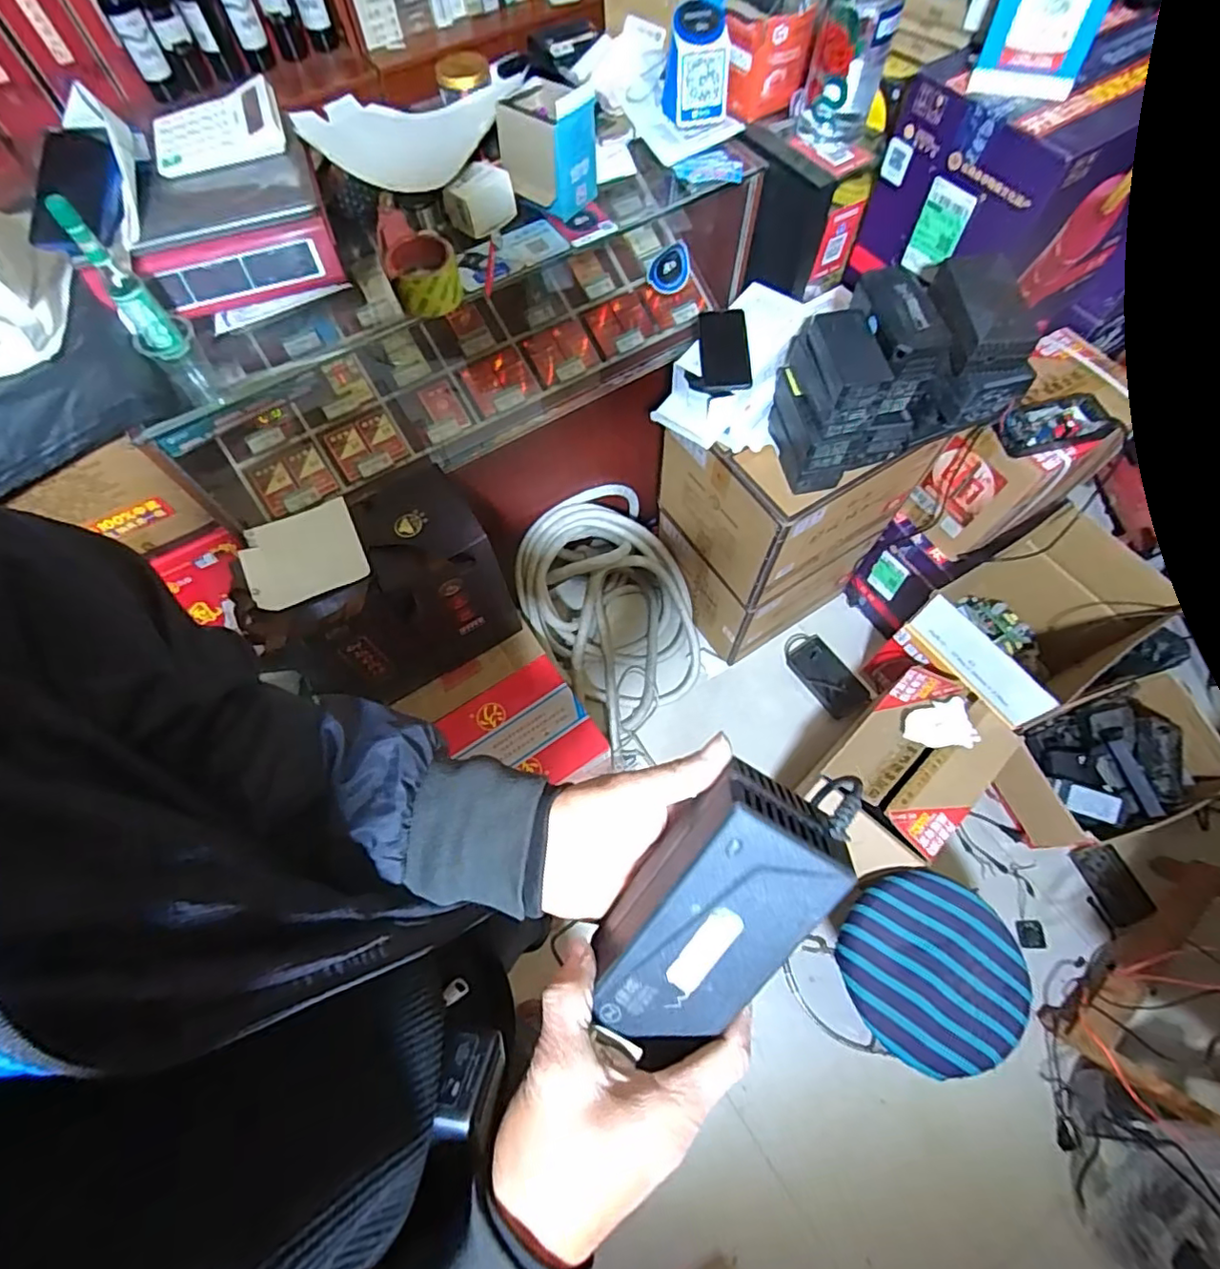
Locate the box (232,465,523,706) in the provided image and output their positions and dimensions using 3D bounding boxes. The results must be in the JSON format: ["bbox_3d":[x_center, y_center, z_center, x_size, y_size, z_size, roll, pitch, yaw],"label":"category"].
[{"bbox_3d":[-0.390,-0.070,1.107,0.382,0.367,0.215,-29,69,-12],"label":"box"}]

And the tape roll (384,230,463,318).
[{"bbox_3d":[-0.250,-0.489,0.806,0.095,0.056,0.095,-12,67,-5],"label":"tape roll"}]

